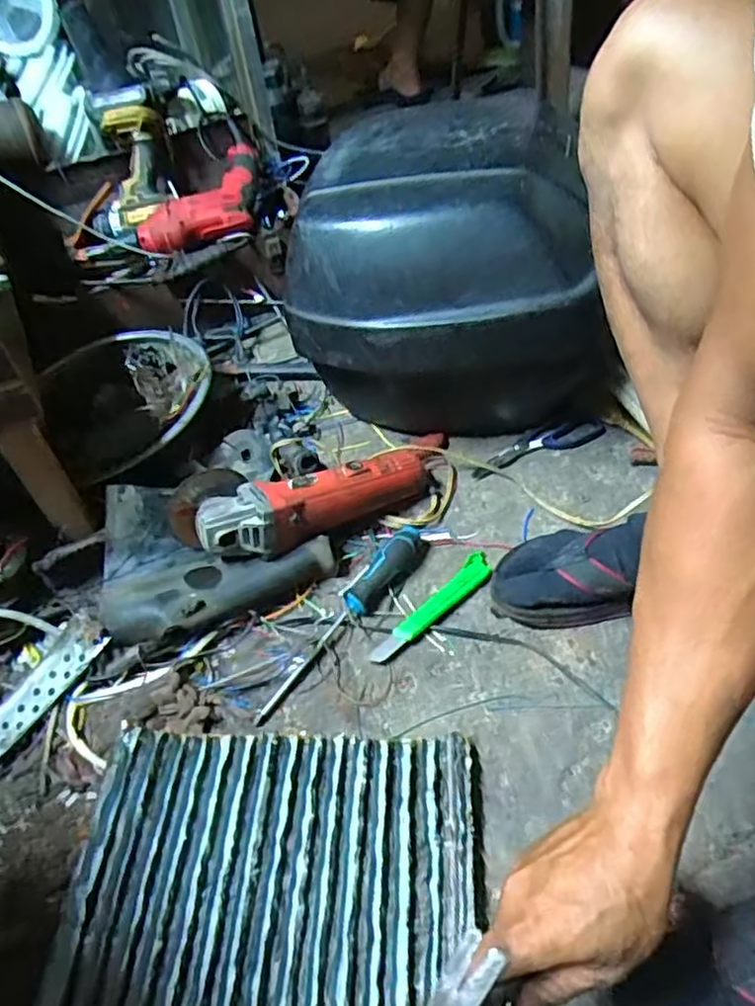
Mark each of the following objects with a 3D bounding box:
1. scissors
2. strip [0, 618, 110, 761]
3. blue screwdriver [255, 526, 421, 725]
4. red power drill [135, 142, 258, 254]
[{"bbox_3d":[0.196,-0.073,0.843,0.178,0.020,0.037,-18,47,-10],"label":"scissors"},{"bbox_3d":[-0.367,0.216,0.615,0.270,0.063,0.041,-38,54,-26],"label":"strip"},{"bbox_3d":[-0.034,0.109,0.688,0.029,0.033,0.259,27,55,28],"label":"blue screwdriver"},{"bbox_3d":[-0.278,-0.475,1.065,0.190,0.061,0.187,-12,45,-2],"label":"red power drill"}]

